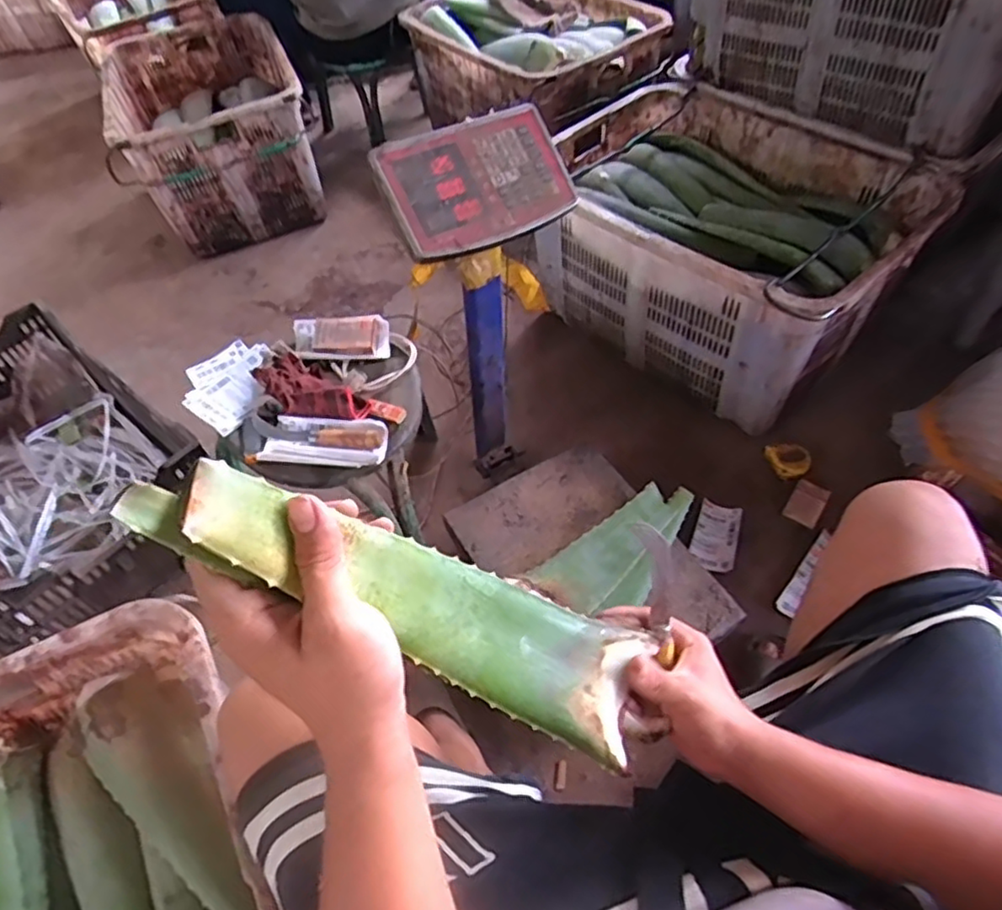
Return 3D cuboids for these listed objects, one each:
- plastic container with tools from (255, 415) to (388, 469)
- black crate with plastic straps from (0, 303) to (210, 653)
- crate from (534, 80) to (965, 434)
[{"bbox_3d":[-0.232,-0.017,0.854,0.157,0.034,0.080,0,54,6],"label":"plastic container with tools"},{"bbox_3d":[-0.828,0.022,1.159,0.605,0.213,0.390,33,63,26],"label":"black crate with plastic straps"},{"bbox_3d":[0.452,-0.446,1.350,0.690,0.317,0.554,35,64,27],"label":"crate"}]

